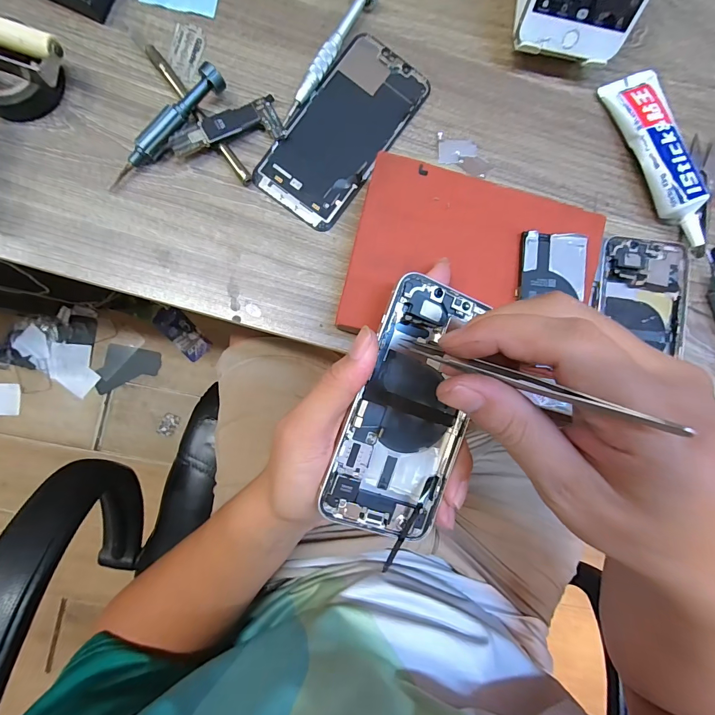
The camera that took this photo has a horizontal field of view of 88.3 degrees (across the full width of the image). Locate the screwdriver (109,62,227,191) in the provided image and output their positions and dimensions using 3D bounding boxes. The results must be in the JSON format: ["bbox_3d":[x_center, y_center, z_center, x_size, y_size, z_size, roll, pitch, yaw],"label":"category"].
[{"bbox_3d":[-0.130,-0.154,0.250,0.013,0.023,0.103,45,86,-2],"label":"screwdriver"}]

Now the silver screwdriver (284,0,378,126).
[{"bbox_3d":[-0.020,-0.220,0.265,0.015,0.015,0.116,32,87,-3],"label":"silver screwdriver"}]

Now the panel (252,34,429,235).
[{"bbox_3d":[-0.009,-0.166,0.268,0.067,0.010,0.141,35,87,-3],"label":"panel"}]

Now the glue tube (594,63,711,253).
[{"bbox_3d":[0.232,-0.148,0.279,0.038,0.027,0.145,-20,90,-4],"label":"glue tube"}]

